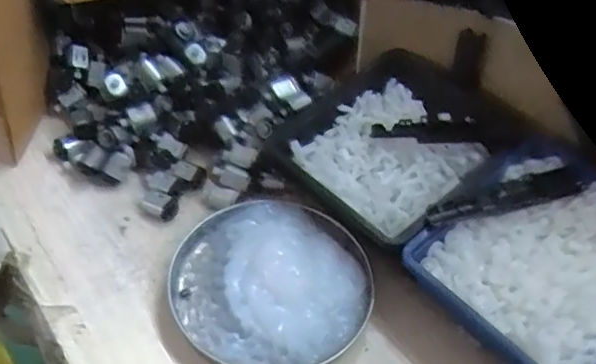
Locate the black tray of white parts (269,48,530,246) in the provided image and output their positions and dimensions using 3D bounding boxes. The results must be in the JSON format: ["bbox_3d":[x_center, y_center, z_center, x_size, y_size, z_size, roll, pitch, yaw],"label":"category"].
[{"bbox_3d":[0.081,-0.036,0.479,0.164,0.040,0.151,-31,58,-29],"label":"black tray of white parts"}]

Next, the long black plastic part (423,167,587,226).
[{"bbox_3d":[0.151,0.012,0.423,0.119,0.019,0.022,-9,50,-13],"label":"long black plastic part"}]

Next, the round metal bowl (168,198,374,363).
[{"bbox_3d":[-0.019,0.066,0.419,0.139,0.029,0.135,3,48,-3],"label":"round metal bowl"}]

